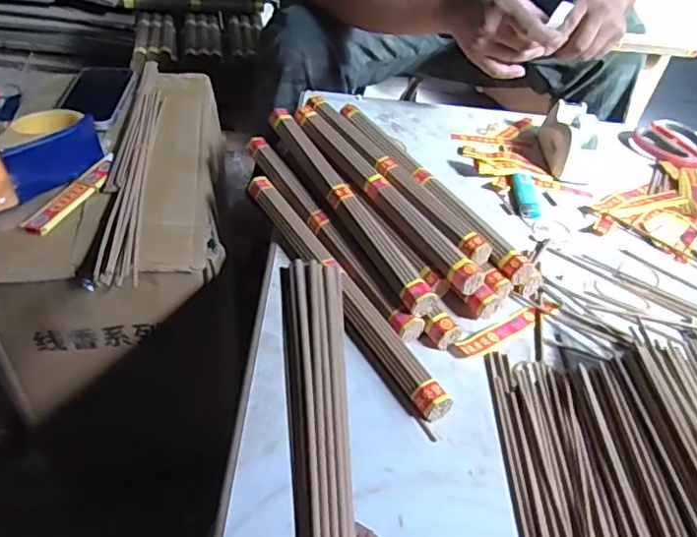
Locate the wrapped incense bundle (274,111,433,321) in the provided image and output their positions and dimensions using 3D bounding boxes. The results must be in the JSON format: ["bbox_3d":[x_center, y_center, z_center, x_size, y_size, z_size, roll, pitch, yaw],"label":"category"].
[{"bbox_3d":[-0.005,-0.071,0.578,0.034,0.026,0.306,-17,49,-24],"label":"wrapped incense bundle"}]

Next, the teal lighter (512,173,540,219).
[{"bbox_3d":[0.208,-0.085,0.675,0.026,0.010,0.073,6,44,-2],"label":"teal lighter"}]

